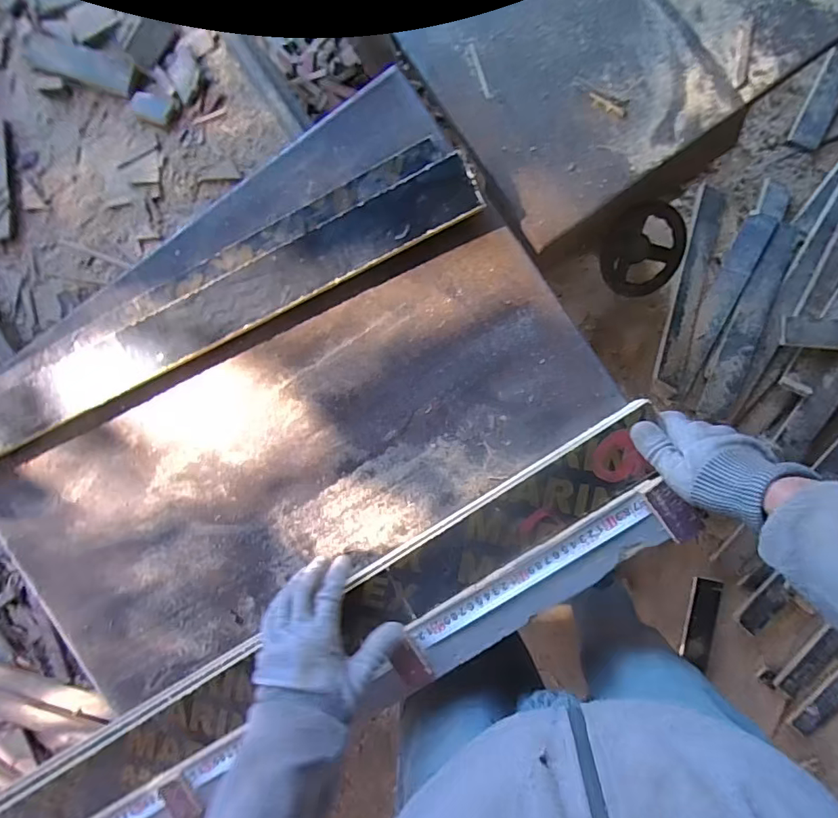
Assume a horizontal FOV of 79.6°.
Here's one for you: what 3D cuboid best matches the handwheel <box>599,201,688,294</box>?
[{"bbox_3d":[0.303,-0.215,0.679,0.117,0.029,0.108,0,90,7],"label":"handwheel"}]

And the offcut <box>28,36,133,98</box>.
[{"bbox_3d":[-0.435,-0.441,0.644,0.153,0.010,0.042,20,93,6],"label":"offcut"}]

